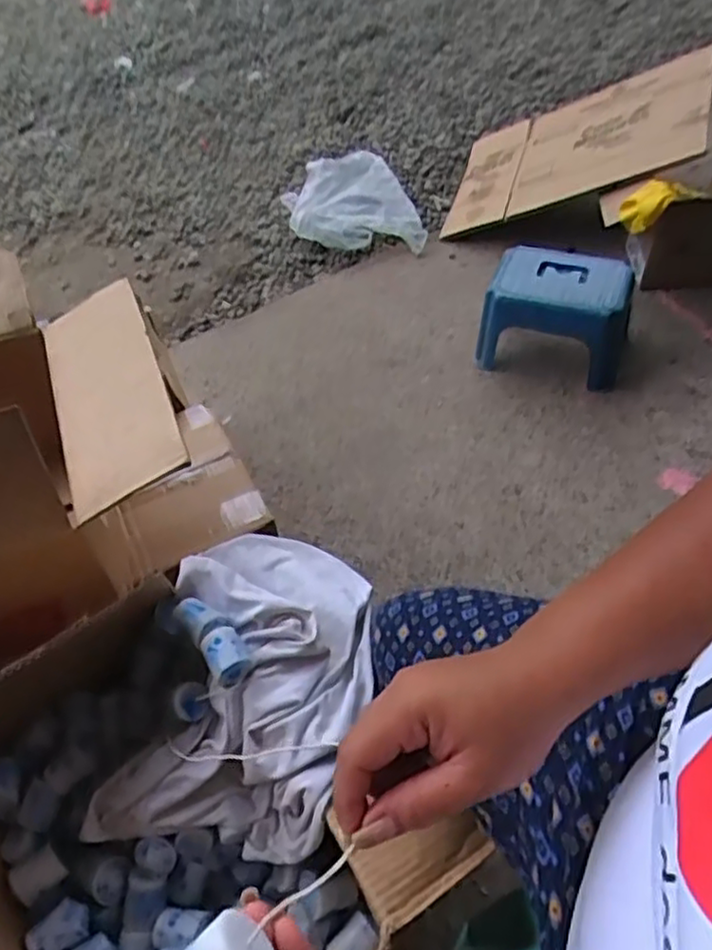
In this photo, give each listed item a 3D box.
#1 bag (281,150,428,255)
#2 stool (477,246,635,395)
[{"bbox_3d":[-0.020,-0.712,1.786,0.291,0.117,0.364,-23,54,-11],"label":"bag"},{"bbox_3d":[0.416,-0.327,1.415,0.282,0.193,0.164,18,57,18],"label":"stool"}]

